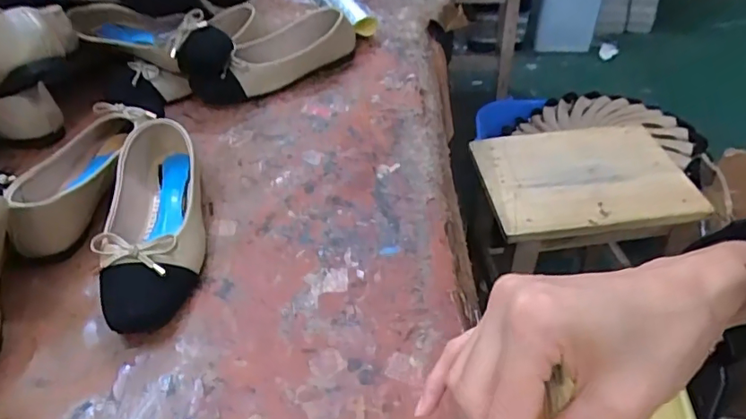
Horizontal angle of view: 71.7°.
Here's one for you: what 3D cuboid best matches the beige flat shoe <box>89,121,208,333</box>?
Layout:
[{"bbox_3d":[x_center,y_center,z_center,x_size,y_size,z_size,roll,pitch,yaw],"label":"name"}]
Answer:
[{"bbox_3d":[-0.210,0.005,0.503,0.082,0.053,0.246,-9,44,-7],"label":"beige flat shoe"}]

